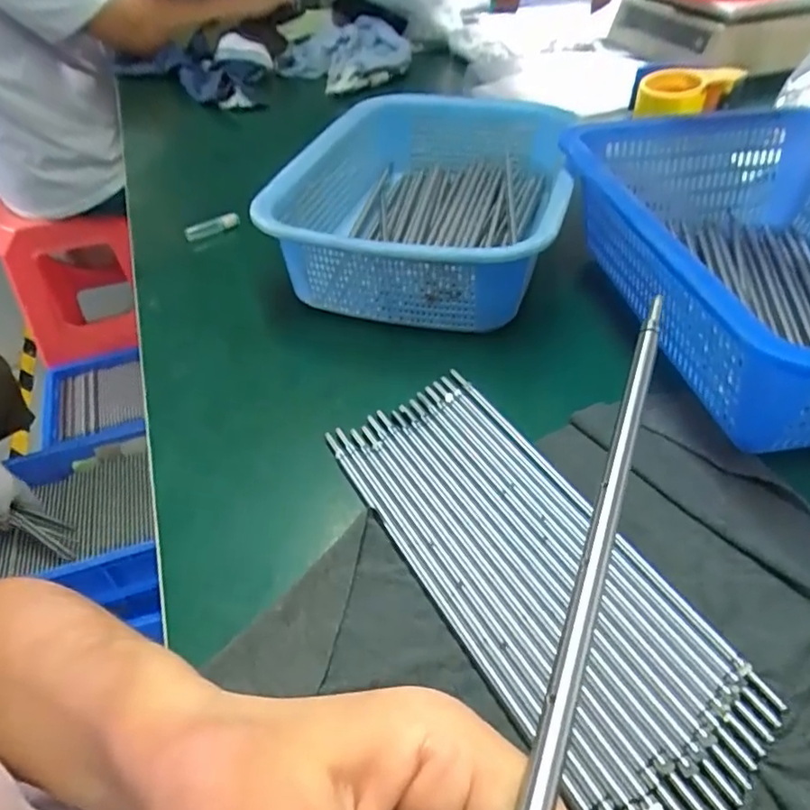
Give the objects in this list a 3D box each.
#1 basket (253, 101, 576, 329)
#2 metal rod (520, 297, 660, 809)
[{"bbox_3d":[0.025,-0.193,0.590,0.239,0.109,0.329,7,44,11],"label":"basket"},{"bbox_3d":[0.048,0.054,0.168,0.007,0.006,0.272,15,48,19],"label":"metal rod"}]

